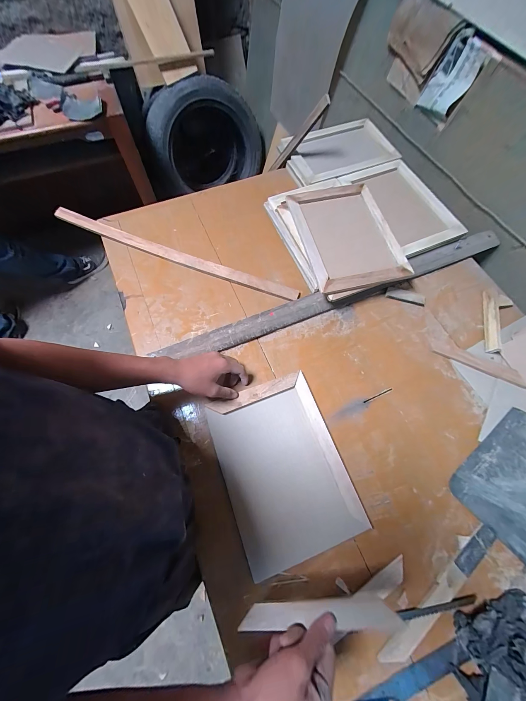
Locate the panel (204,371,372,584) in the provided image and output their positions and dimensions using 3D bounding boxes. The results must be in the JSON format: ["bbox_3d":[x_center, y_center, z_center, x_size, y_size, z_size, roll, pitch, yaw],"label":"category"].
[{"bbox_3d":[0.034,0.206,0.477,0.207,0.017,0.293,-19,70,-8],"label":"panel"}]

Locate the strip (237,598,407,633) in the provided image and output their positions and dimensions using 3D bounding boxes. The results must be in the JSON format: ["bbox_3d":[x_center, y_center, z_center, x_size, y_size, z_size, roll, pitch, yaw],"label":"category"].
[{"bbox_3d":[0.067,0.324,0.320,0.187,0.009,0.028,-8,68,7],"label":"strip"}]

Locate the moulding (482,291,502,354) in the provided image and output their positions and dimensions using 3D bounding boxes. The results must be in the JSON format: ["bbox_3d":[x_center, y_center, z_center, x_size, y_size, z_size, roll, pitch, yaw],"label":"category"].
[{"bbox_3d":[0.509,-0.064,0.579,0.029,0.018,0.146,12,69,4],"label":"moulding"}]

